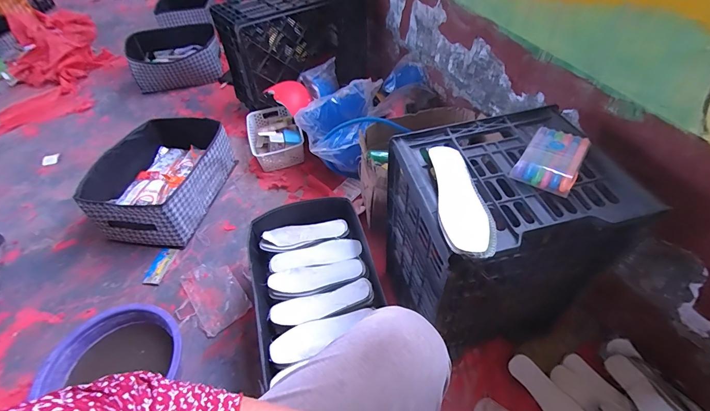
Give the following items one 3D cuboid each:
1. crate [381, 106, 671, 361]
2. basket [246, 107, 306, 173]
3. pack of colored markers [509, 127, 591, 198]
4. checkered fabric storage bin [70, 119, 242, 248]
[{"bbox_3d":[0.259,0.084,0.707,0.322,0.435,0.279,-14,49,-8],"label":"crate"},{"bbox_3d":[-0.315,-0.270,1.334,0.193,0.089,0.296,-20,50,-14],"label":"basket"},{"bbox_3d":[0.319,-0.078,0.554,0.083,0.022,0.134,27,56,25],"label":"pack of colored markers"},{"bbox_3d":[-0.633,-0.104,1.162,0.341,0.183,0.457,6,49,9],"label":"checkered fabric storage bin"}]

